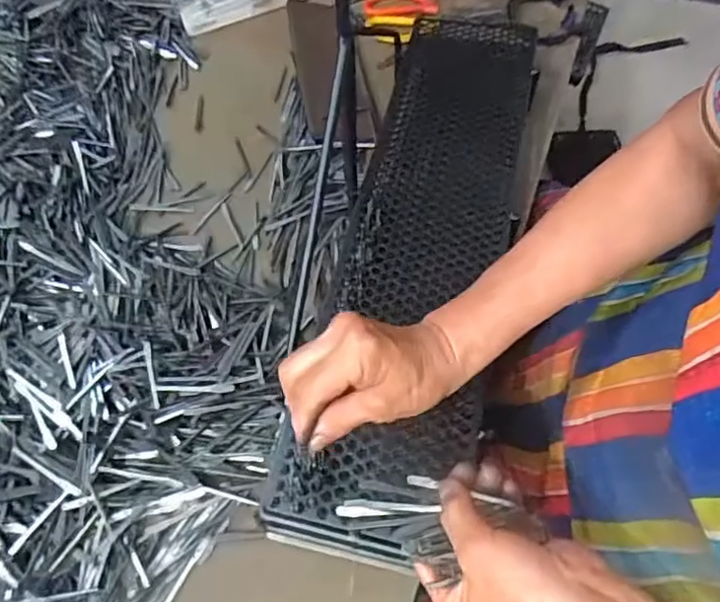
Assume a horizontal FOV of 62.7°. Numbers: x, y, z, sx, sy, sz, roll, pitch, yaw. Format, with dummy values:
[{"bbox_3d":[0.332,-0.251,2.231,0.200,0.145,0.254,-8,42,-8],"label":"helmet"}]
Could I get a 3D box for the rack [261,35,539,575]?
[{"bbox_3d":[0.059,-0.074,0.578,0.162,0.068,0.595,12,58,8],"label":"rack"}]

